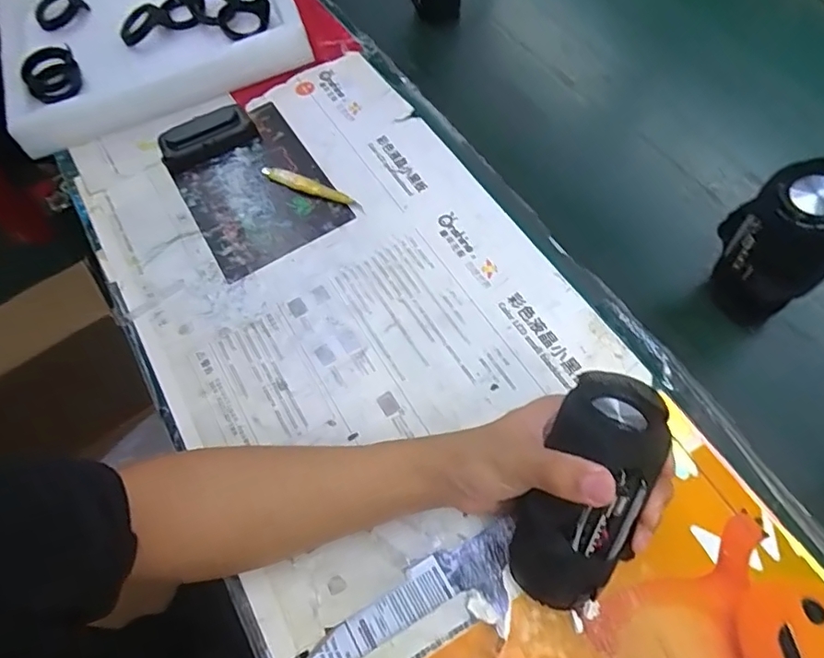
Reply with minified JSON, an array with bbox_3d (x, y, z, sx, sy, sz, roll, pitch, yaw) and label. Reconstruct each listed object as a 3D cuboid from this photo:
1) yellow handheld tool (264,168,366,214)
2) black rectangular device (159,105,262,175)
[{"bbox_3d":[-0.109,-0.152,0.584,0.123,0.012,0.015,26,69,17],"label":"yellow handheld tool"},{"bbox_3d":[-0.233,-0.218,0.623,0.105,0.023,0.053,-28,64,-8],"label":"black rectangular device"}]

